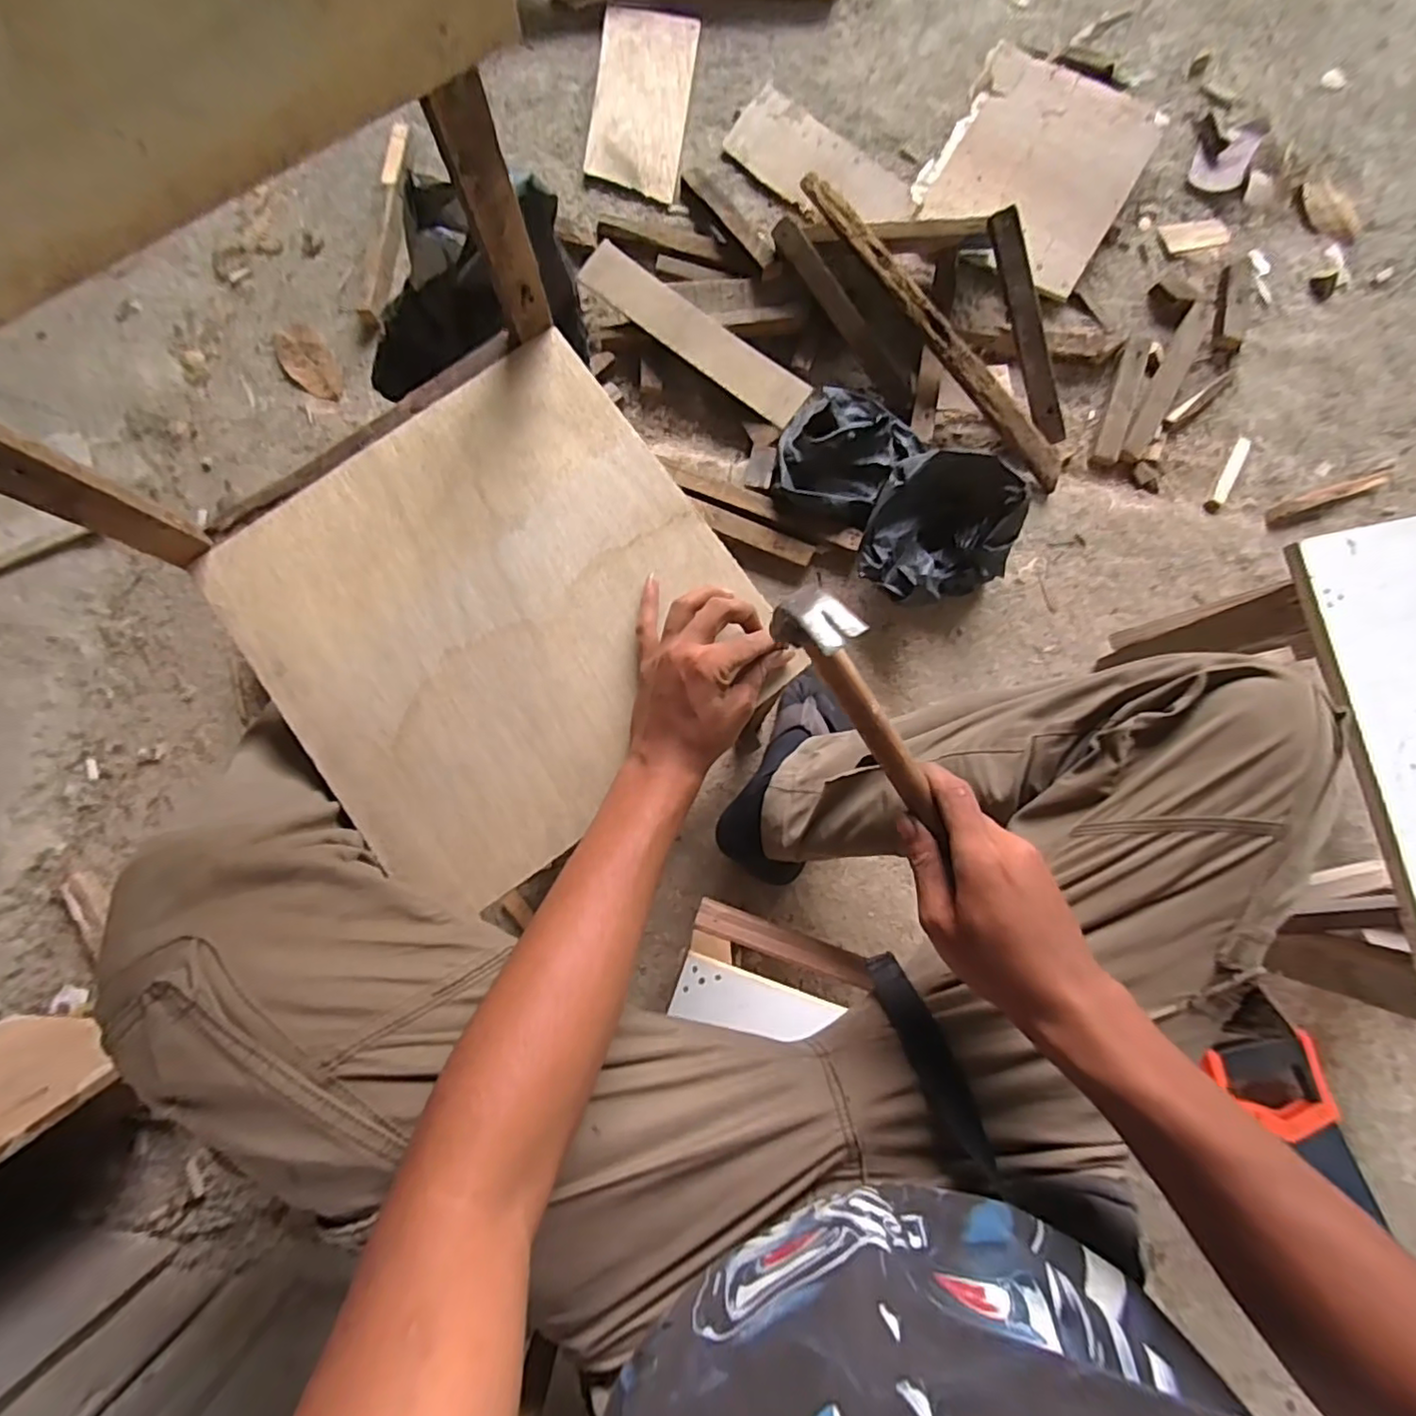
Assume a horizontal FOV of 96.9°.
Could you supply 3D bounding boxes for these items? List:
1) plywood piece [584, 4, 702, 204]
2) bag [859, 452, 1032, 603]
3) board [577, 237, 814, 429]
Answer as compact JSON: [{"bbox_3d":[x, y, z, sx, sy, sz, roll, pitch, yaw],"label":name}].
[{"bbox_3d":[-0.093,-0.862,0.884,0.132,0.009,0.300,6,83,1],"label":"plywood piece"},{"bbox_3d":[0.274,-0.209,0.751,0.157,0.101,0.178,24,84,4],"label":"bag"},{"bbox_3d":[-0.019,-0.480,0.809,0.330,0.017,0.065,36,95,3],"label":"board"}]

